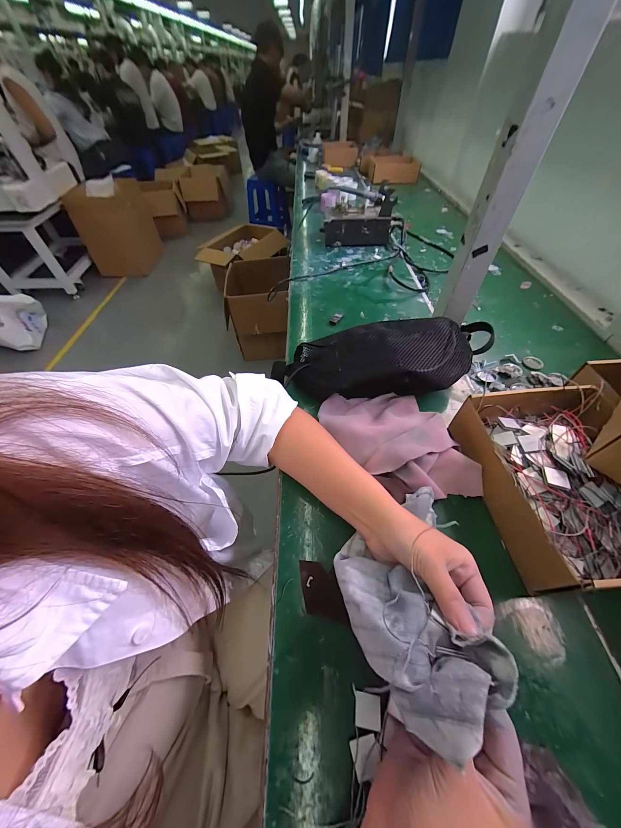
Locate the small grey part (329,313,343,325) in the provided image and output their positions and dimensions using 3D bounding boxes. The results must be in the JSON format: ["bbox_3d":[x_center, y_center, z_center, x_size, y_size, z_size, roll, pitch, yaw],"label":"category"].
[{"bbox_3d":[0.052,-0.193,0.555,0.016,0.010,0.041,24,54,17],"label":"small grey part"}]

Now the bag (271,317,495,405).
[{"bbox_3d":[0.101,-0.079,0.410,0.340,0.080,0.112,-8,51,8],"label":"bag"}]

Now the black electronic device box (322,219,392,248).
[{"bbox_3d":[0.129,-0.512,0.773,0.186,0.066,0.038,4,51,2],"label":"black electronic device box"}]

